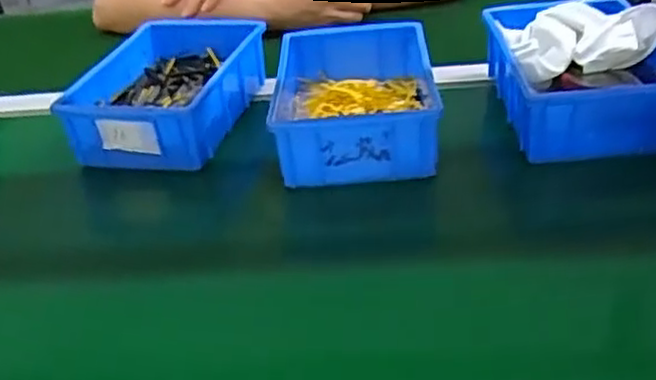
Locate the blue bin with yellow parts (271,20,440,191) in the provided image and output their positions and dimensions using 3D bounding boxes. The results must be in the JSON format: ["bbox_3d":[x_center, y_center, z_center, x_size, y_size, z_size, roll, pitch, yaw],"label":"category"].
[{"bbox_3d":[0.025,-0.081,0.655,0.132,0.068,0.210,-5,33,4],"label":"blue bin with yellow parts"}]

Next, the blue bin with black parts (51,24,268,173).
[{"bbox_3d":[-0.154,-0.104,0.706,0.143,0.054,0.217,2,34,15],"label":"blue bin with black parts"}]

